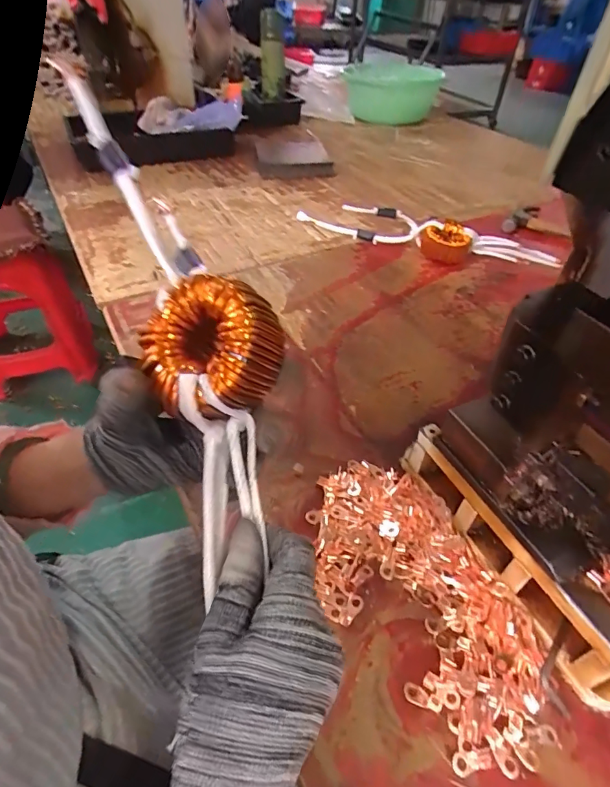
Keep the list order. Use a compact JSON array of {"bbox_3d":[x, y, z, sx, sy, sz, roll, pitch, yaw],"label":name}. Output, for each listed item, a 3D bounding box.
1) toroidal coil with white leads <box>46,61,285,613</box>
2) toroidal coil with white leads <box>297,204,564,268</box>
[{"bbox_3d":[-0.077,-0.073,0.262,0.065,0.064,0.334,-18,78,-19],"label":"toroidal coil with white leads"},{"bbox_3d":[0.190,-0.275,0.762,0.461,0.064,0.059,17,47,15],"label":"toroidal coil with white leads"}]

